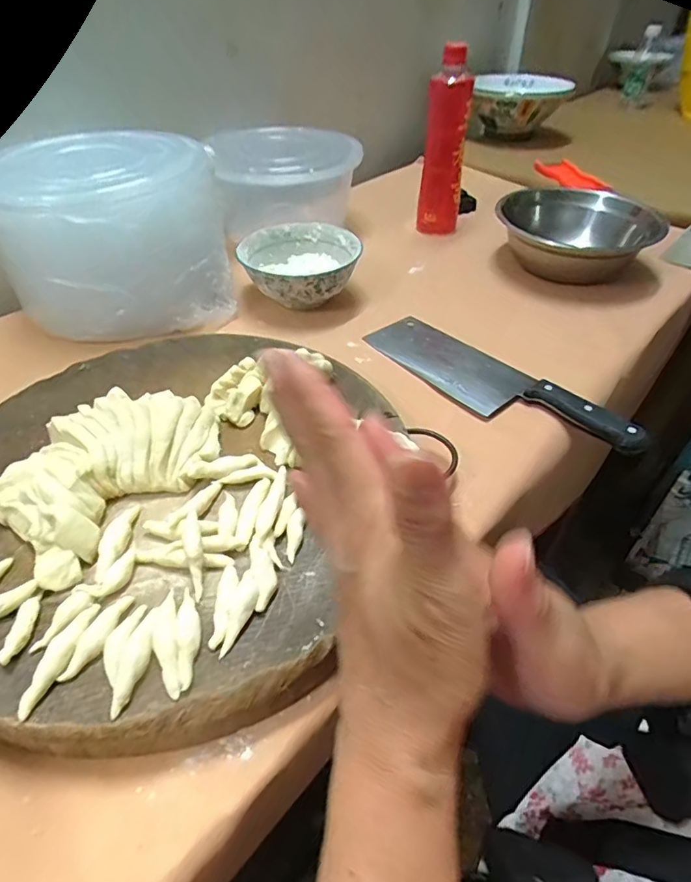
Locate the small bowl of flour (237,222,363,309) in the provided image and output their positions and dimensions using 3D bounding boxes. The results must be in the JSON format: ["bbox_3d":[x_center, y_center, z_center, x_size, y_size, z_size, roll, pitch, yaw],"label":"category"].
[{"bbox_3d":[-0.054,-0.209,0.630,0.143,0.061,0.142,-4,44,-3],"label":"small bowl of flour"}]

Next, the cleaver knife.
[{"bbox_3d":[0.142,-0.059,0.509,0.079,0.027,0.291,-30,51,-27],"label":"cleaver knife"}]

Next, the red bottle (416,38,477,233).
[{"bbox_3d":[0.142,-0.422,0.728,0.060,0.227,0.070,7,45,7],"label":"red bottle"}]

